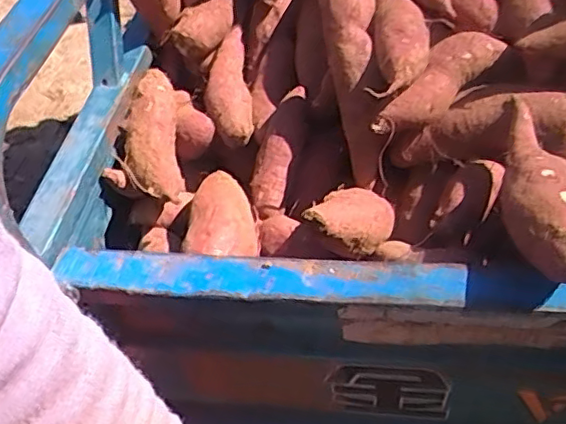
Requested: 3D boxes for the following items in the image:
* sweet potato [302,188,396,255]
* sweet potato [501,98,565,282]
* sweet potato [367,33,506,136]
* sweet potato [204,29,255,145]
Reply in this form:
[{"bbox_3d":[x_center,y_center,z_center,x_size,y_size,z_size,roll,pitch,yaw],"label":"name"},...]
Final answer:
[{"bbox_3d":[0.054,0.007,0.528,0.047,0.042,0.114,35,23,34],"label":"sweet potato"},{"bbox_3d":[0.200,-0.026,0.451,0.059,0.057,0.222,10,45,15],"label":"sweet potato"},{"bbox_3d":[0.145,-0.120,0.563,0.143,0.043,0.039,-40,51,-9],"label":"sweet potato"},{"bbox_3d":[-0.060,-0.143,0.666,0.049,0.035,0.143,-3,63,1],"label":"sweet potato"}]

